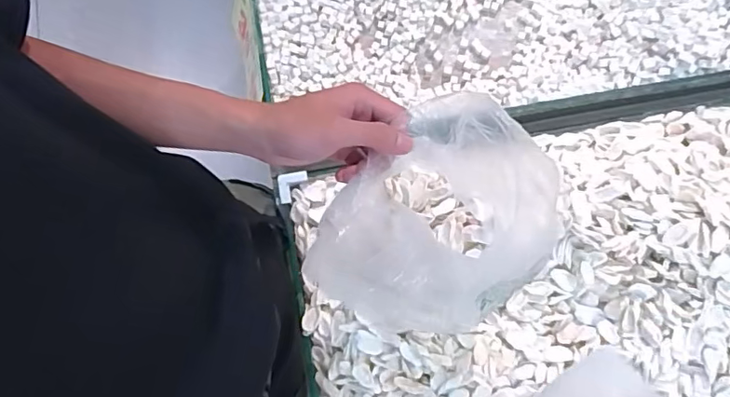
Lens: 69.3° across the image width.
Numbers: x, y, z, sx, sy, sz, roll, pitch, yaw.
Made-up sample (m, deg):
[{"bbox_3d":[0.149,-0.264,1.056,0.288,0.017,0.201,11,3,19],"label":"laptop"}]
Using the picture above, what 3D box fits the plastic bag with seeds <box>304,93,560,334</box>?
[{"bbox_3d":[0.106,0.024,0.660,0.237,0.094,0.323,37,76,8],"label":"plastic bag with seeds"}]

